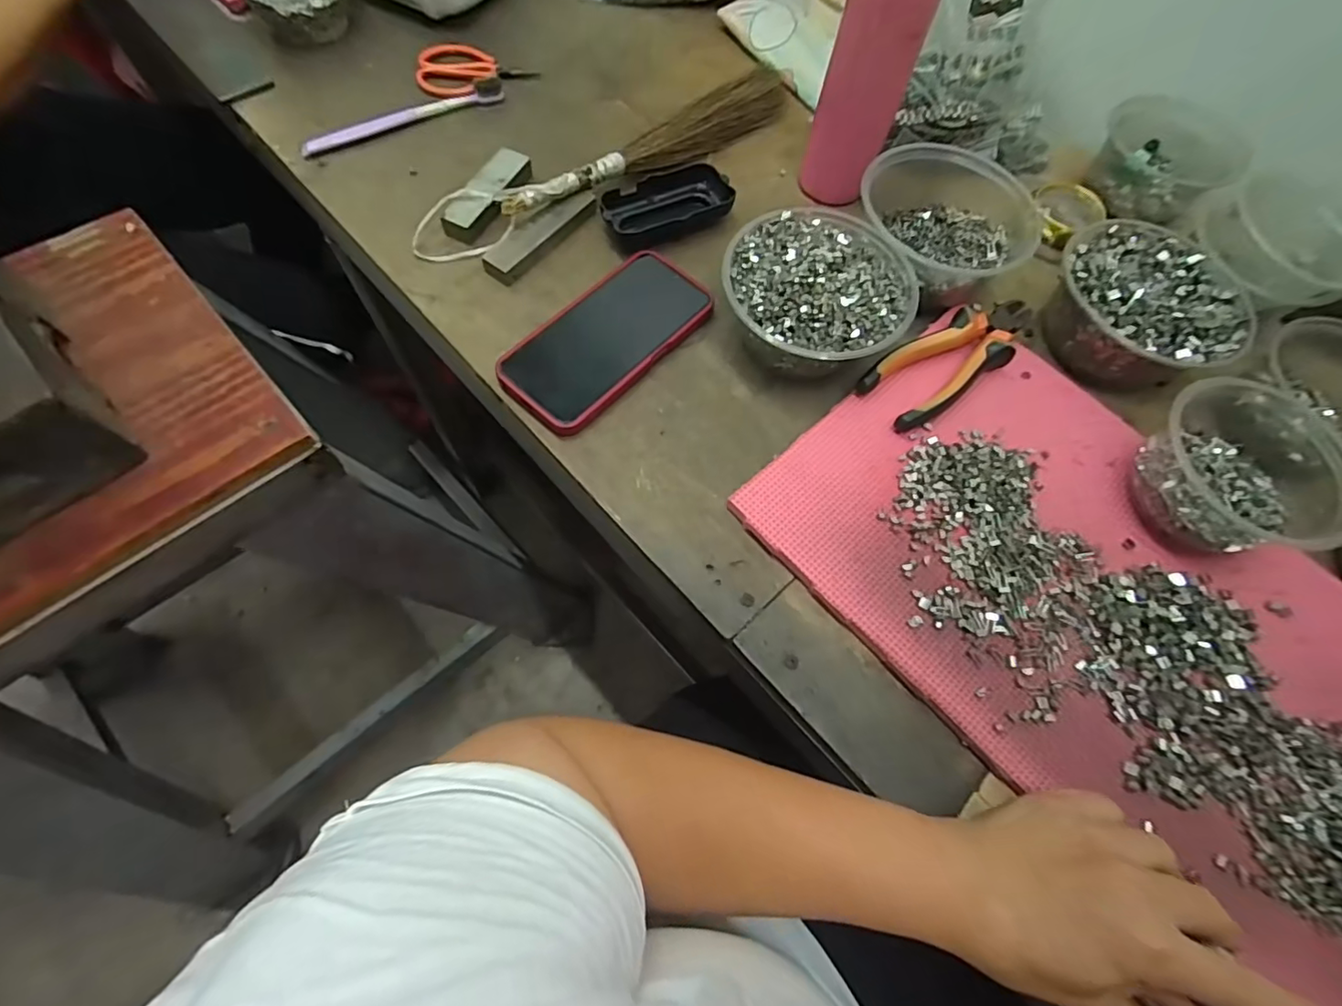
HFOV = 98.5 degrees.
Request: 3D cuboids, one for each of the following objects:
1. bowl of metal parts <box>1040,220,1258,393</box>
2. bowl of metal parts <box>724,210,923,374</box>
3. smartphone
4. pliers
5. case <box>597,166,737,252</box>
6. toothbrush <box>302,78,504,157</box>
[{"bbox_3d":[0.354,-0.146,0.447,0.123,0.072,0.133,1,68,-2],"label":"bowl of metal parts"},{"bbox_3d":[0.106,-0.156,0.422,0.131,0.057,0.130,1,68,-2],"label":"bowl of metal parts"},{"bbox_3d":[-0.047,-0.126,0.434,0.079,0.017,0.167,39,71,13],"label":"smartphone"},{"bbox_3d":[0.208,-0.108,0.425,0.146,0.022,0.053,-34,73,-15],"label":"pliers"},{"bbox_3d":[-0.005,-0.254,0.492,0.106,0.023,0.052,-23,71,-11],"label":"case"},{"bbox_3d":[-0.237,-0.348,0.518,0.183,0.011,0.017,-28,72,-13],"label":"toothbrush"}]

